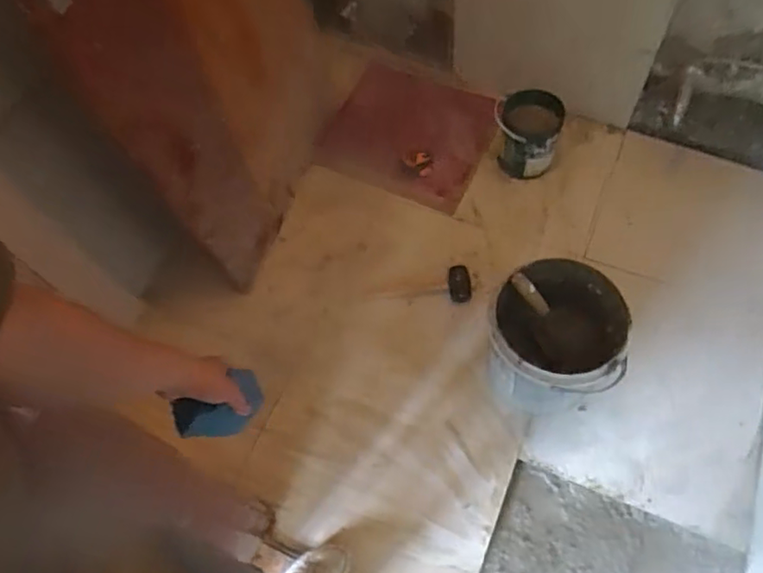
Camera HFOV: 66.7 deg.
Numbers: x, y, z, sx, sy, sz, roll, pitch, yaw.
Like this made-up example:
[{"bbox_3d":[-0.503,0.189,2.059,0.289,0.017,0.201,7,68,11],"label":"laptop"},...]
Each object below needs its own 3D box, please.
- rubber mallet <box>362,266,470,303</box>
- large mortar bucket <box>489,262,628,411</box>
[{"bbox_3d":[0.103,-0.015,1.588,0.290,0.052,0.102,2,59,6],"label":"rubber mallet"},{"bbox_3d":[0.396,0.141,1.333,0.273,0.315,0.286,-2,59,3],"label":"large mortar bucket"}]

